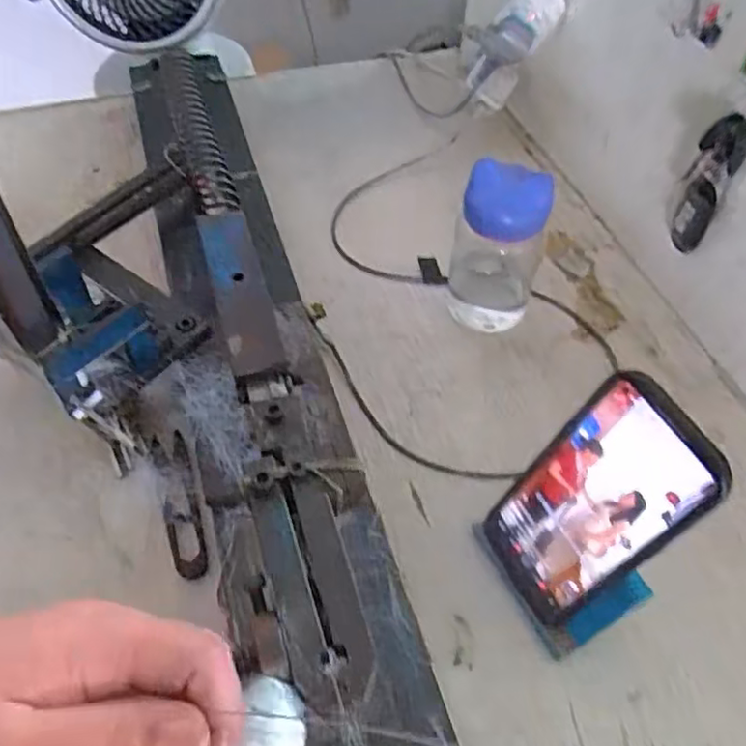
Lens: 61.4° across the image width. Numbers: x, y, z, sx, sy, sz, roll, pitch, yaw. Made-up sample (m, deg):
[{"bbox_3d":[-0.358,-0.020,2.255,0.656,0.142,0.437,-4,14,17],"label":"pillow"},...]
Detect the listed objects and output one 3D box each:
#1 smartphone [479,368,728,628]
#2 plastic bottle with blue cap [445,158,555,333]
[{"bbox_3d":[0.123,0.078,0.363,0.013,0.167,0.077,-3,50,-30],"label":"smartphone"},{"bbox_3d":[0.102,-0.104,0.517,0.072,0.150,0.054,15,54,10],"label":"plastic bottle with blue cap"}]

